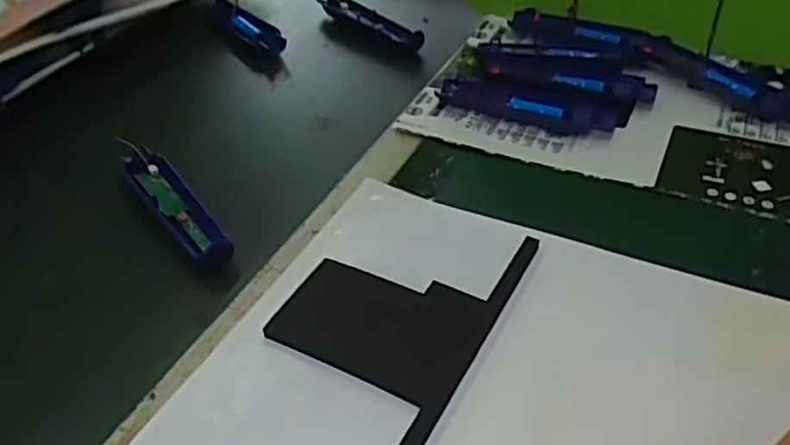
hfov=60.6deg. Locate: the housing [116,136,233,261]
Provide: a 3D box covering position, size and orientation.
[{"bbox_3d":[-0.186,-0.021,0.558,0.034,0.015,0.176,-27,46,-26],"label":"housing"}]

